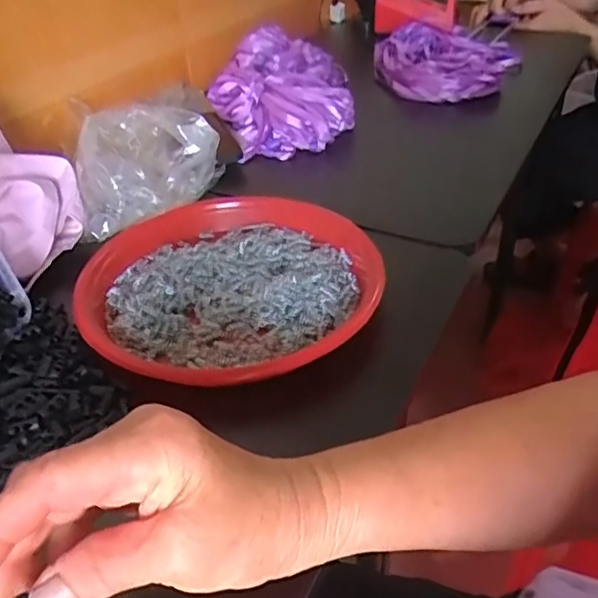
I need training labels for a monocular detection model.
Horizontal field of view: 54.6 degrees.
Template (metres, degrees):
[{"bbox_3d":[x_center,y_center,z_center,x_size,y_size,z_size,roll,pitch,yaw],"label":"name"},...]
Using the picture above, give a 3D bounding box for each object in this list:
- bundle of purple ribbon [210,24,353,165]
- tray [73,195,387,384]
[{"bbox_3d":[-0.023,-0.279,0.756,0.180,0.078,0.233,-5,38,-3],"label":"bundle of purple ribbon"},{"bbox_3d":[-0.053,-0.017,0.473,0.231,0.032,0.226,-1,38,3],"label":"tray"}]

